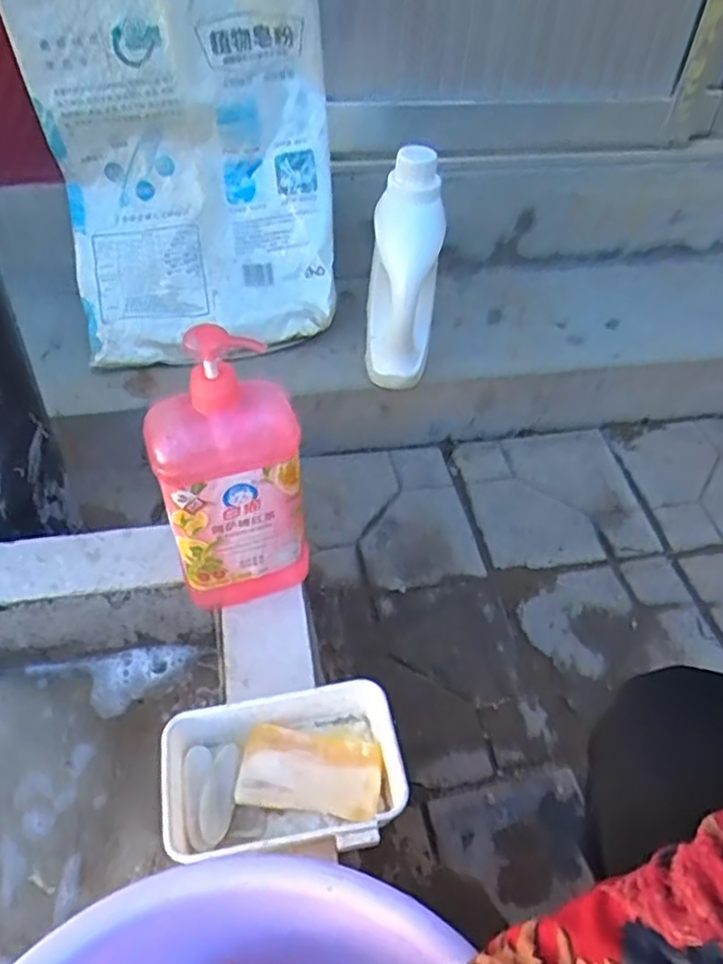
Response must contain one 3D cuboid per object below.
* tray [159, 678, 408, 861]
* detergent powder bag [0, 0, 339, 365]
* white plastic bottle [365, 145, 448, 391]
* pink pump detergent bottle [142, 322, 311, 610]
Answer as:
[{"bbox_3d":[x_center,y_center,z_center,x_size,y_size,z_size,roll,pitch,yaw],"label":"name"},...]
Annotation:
[{"bbox_3d":[-0.059,0.225,0.532,0.173,0.045,0.116,-4,47,-9],"label":"tray"},{"bbox_3d":[-0.207,-0.409,0.856,0.344,0.480,0.114,-10,27,-9],"label":"detergent powder bag"},{"bbox_3d":[0.049,-0.251,0.844,0.086,0.280,0.073,9,26,6],"label":"white plastic bottle"},{"bbox_3d":[-0.107,-0.002,0.575,0.113,0.265,0.058,-13,49,-17],"label":"pink pump detergent bottle"}]

